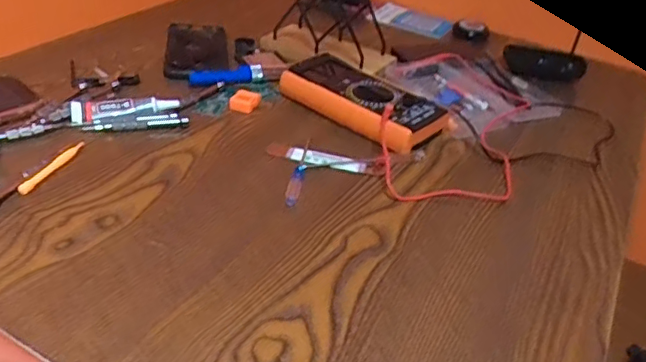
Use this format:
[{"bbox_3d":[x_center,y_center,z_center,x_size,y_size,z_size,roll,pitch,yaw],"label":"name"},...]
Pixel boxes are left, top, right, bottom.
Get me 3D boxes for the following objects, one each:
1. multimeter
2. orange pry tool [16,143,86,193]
[{"bbox_3d":[0.036,-0.098,0.650,0.202,0.040,0.093,31,41,30],"label":"multimeter"},{"bbox_3d":[-0.237,-0.014,0.511,0.012,0.006,0.086,13,35,8],"label":"orange pry tool"}]

